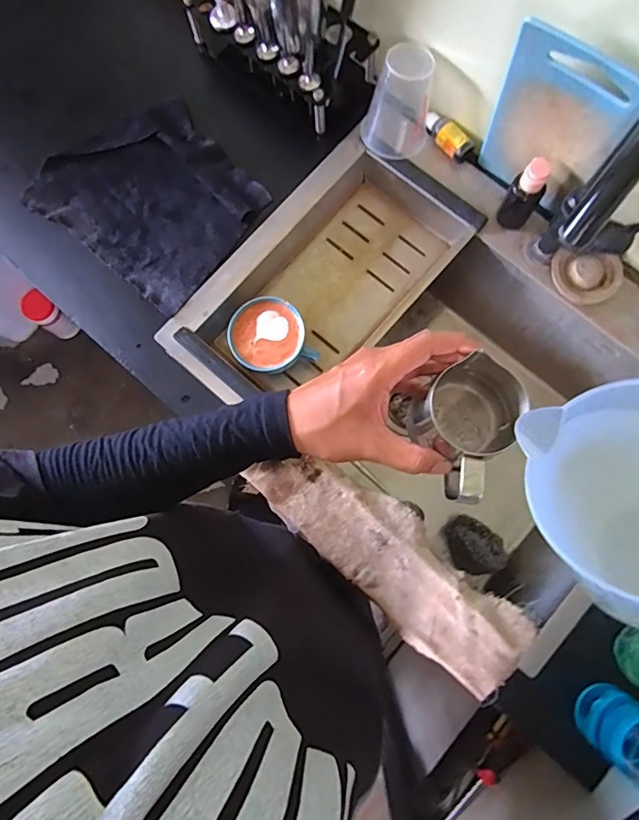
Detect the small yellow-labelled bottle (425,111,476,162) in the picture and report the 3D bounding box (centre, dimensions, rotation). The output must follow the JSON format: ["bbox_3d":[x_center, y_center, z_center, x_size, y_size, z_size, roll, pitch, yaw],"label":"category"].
[{"bbox_3d":[0.169,-0.359,0.644,0.031,0.036,0.071,-39,81,-5],"label":"small yellow-labelled bottle"}]

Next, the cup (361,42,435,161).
[{"bbox_3d":[0.099,-0.380,0.615,0.079,0.110,0.076,0,80,1],"label":"cup"}]

